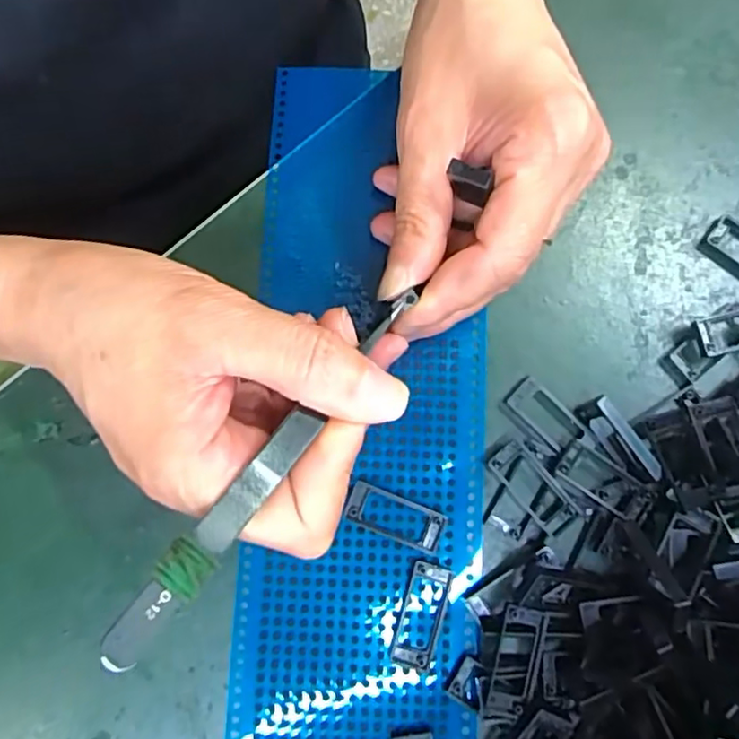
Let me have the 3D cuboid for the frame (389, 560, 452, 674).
[{"bbox_3d":[0.019,0.089,0.226,0.016,0.004,0.037,17,83,1],"label":"frame"}]

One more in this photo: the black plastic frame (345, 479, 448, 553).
[{"bbox_3d":[0.010,0.054,0.232,0.037,0.004,0.014,23,83,1],"label":"black plastic frame"}]

